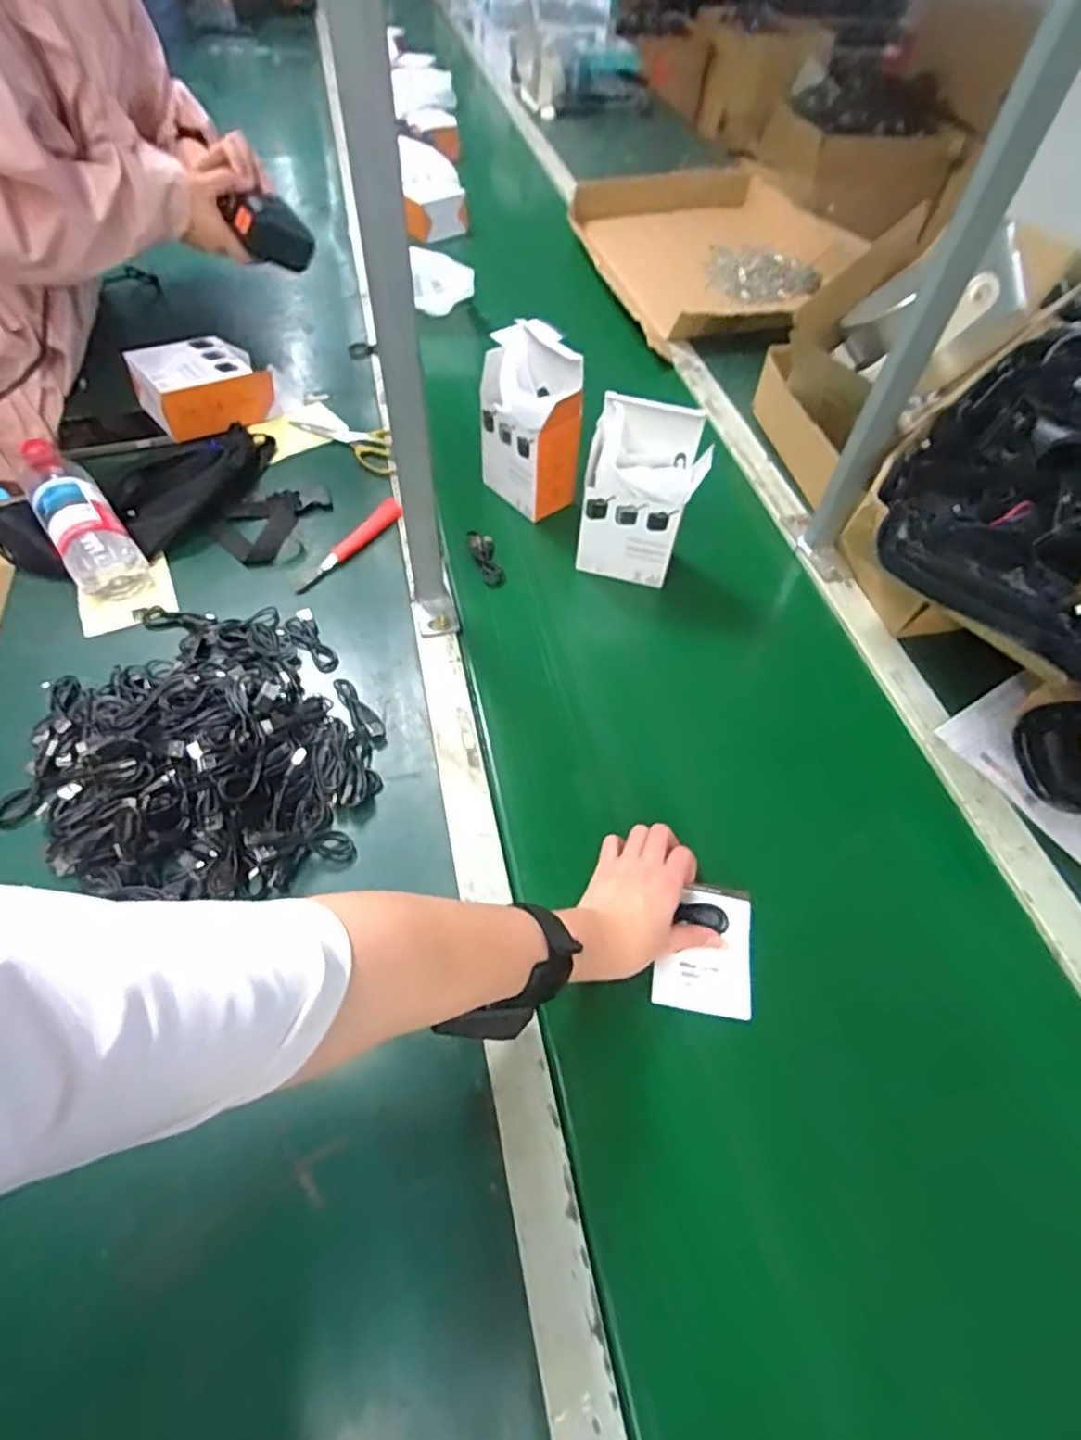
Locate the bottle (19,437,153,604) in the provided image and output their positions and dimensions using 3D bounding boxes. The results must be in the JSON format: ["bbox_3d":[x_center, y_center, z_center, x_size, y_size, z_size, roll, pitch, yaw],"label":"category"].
[{"bbox_3d":[-0.483,-0.214,0.665,0.067,0.067,0.217,-32,65,-23],"label":"bottle"}]

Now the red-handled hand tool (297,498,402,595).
[{"bbox_3d":[-0.208,-0.194,0.707,0.019,0.015,0.160,29,59,14],"label":"red-handled hand tool"}]

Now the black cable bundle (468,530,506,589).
[{"bbox_3d":[-0.060,-0.178,0.704,0.031,0.017,0.073,-12,58,-12],"label":"black cable bundle"}]

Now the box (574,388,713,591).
[{"bbox_3d":[0.100,-0.218,0.651,0.107,0.182,0.058,12,56,3],"label":"box"}]

